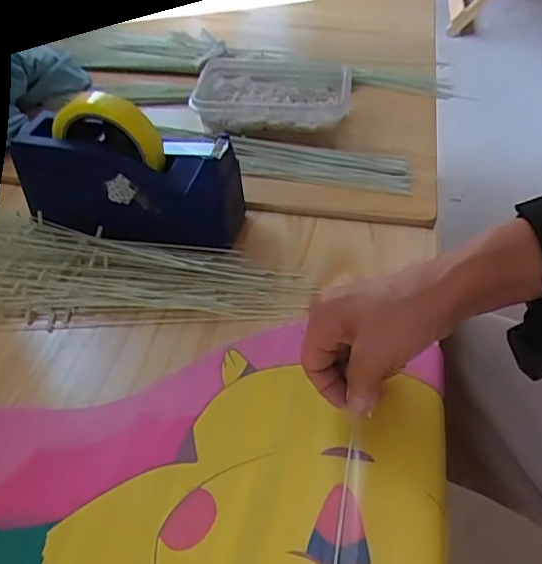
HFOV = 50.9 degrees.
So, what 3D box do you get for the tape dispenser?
[{"bbox_3d":[-0.131,-0.101,0.522,0.204,0.123,0.065,5,45,8],"label":"tape dispenser"}]

